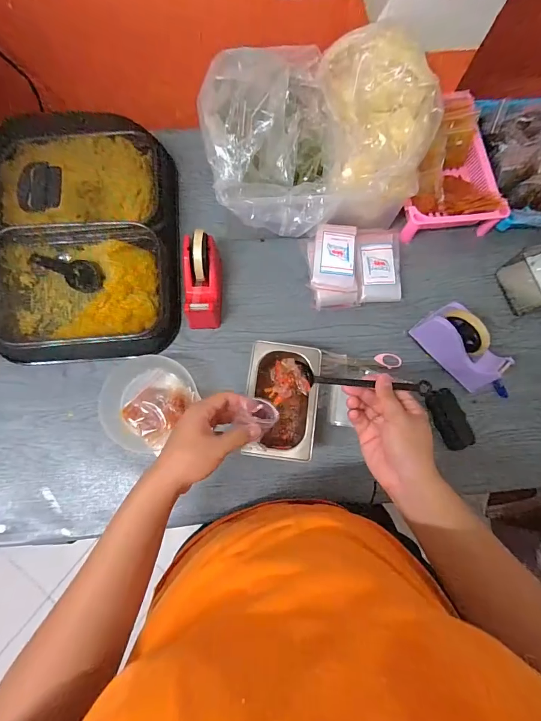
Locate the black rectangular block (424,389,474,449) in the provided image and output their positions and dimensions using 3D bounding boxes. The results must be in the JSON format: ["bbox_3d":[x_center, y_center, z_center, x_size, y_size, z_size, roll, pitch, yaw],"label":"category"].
[{"bbox_3d":[0.327,0.107,0.657,0.045,0.029,0.108,-20,78,-8],"label":"black rectangular block"}]

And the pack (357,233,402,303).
[{"bbox_3d":[0.208,-0.180,0.691,0.081,0.019,0.137,0,76,-3],"label":"pack"}]

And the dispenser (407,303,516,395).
[{"bbox_3d":[0.338,-0.024,0.633,0.067,0.097,0.149,-37,81,-11],"label":"dispenser"}]

